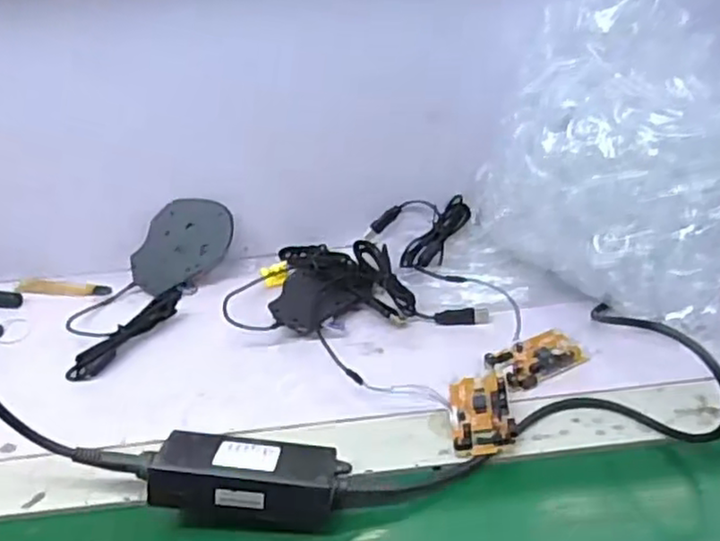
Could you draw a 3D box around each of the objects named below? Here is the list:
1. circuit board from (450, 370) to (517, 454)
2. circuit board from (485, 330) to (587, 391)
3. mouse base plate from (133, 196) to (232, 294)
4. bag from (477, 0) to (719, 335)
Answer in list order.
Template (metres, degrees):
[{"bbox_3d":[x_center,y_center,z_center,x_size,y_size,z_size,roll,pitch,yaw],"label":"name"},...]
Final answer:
[{"bbox_3d":[0.089,0.101,0.511,0.042,0.017,0.073,-2,35,5],"label":"circuit board"},{"bbox_3d":[0.140,0.071,0.554,0.076,0.007,0.044,-20,37,-19],"label":"circuit board"},{"bbox_3d":[-0.172,-0.022,0.678,0.073,0.106,0.008,32,0,1],"label":"mouse base plate"},{"bbox_3d":[0.263,-0.103,0.572,0.279,0.250,0.198,27,46,37],"label":"bag"}]

